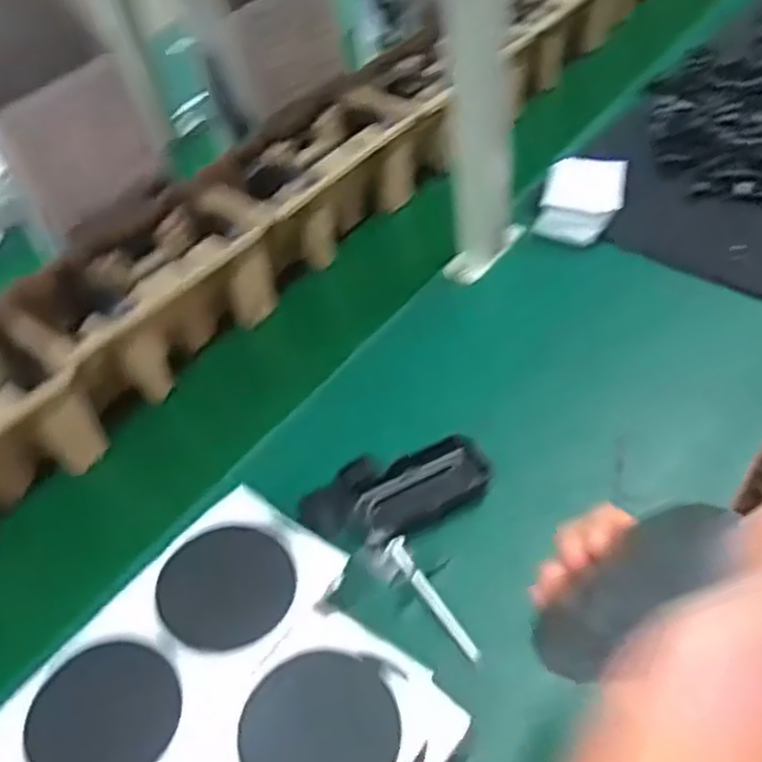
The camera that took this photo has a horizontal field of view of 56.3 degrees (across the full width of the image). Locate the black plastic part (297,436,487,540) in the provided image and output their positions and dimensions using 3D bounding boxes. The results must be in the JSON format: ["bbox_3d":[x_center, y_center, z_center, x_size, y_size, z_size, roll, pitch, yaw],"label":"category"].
[{"bbox_3d":[0.011,0.089,0.578,0.149,0.028,0.066,-17,49,-8],"label":"black plastic part"}]

